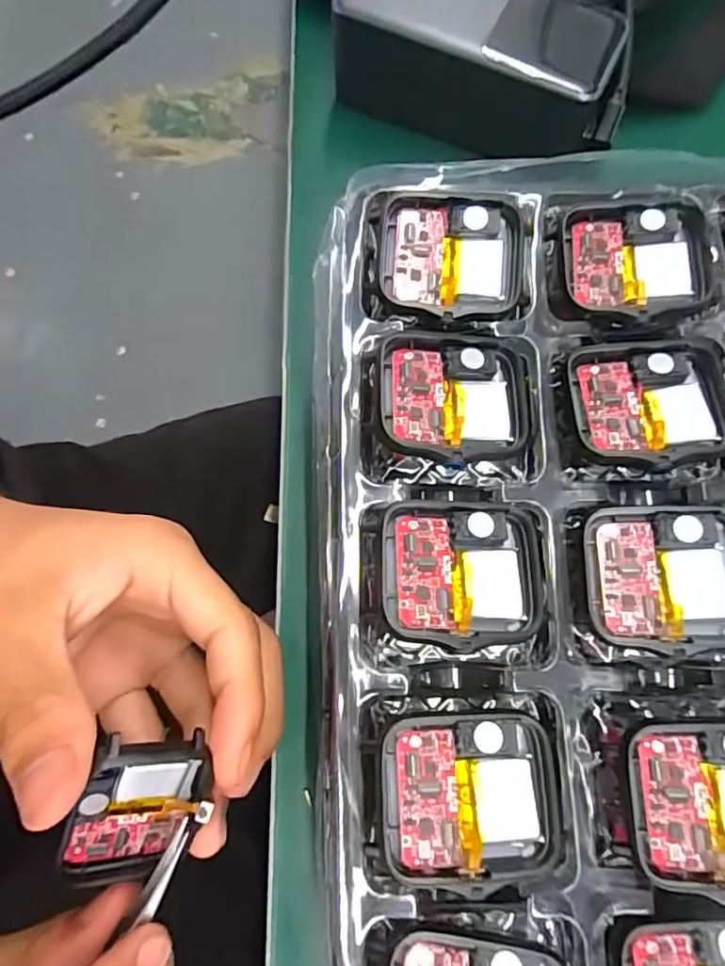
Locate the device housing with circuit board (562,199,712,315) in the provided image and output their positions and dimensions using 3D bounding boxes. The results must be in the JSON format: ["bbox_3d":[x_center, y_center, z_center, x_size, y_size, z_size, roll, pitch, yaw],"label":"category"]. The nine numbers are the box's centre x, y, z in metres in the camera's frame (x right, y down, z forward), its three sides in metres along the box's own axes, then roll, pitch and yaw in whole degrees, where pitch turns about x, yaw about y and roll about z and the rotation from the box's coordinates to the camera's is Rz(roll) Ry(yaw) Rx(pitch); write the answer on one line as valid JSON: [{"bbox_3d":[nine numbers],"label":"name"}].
[{"bbox_3d":[0.084,-0.068,0.174,0.043,0.008,0.036,2,75,0],"label":"device housing with circuit board"}]

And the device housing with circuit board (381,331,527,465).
[{"bbox_3d":[0.027,-0.024,0.166,0.044,0.010,0.038,-1,75,-1],"label":"device housing with circuit board"}]

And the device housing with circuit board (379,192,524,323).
[{"bbox_3d":[0.028,-0.068,0.176,0.044,0.012,0.037,7,75,1],"label":"device housing with circuit board"}]

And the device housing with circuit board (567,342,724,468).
[{"bbox_3d":[0.085,-0.023,0.164,0.045,0.011,0.038,-2,75,-1],"label":"device housing with circuit board"}]

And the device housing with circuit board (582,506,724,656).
[{"bbox_3d":[0.082,0.026,0.154,0.042,0.011,0.037,0,75,-1],"label":"device housing with circuit board"}]

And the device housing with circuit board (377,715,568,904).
[{"bbox_3d":[0.026,0.076,0.141,0.043,0.009,0.037,2,75,0],"label":"device housing with circuit board"}]

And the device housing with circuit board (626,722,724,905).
[{"bbox_3d":[0.088,0.078,0.139,0.042,0.009,0.037,-2,75,-1],"label":"device housing with circuit board"}]

